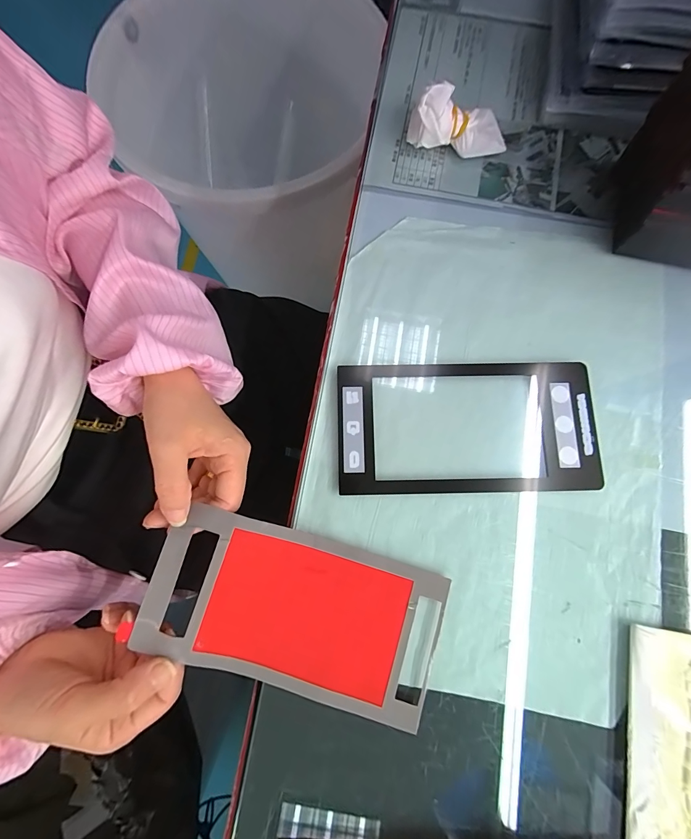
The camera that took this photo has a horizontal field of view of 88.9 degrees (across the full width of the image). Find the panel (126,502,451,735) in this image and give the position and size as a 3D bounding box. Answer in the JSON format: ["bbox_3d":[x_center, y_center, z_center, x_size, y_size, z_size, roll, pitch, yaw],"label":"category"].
[{"bbox_3d":[-0.033,0.131,0.240,0.194,0.023,0.097,17,78,3],"label":"panel"}]

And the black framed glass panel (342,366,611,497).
[{"bbox_3d":[0.095,0.007,0.275,0.198,0.010,0.098,-1,78,-1],"label":"black framed glass panel"}]

